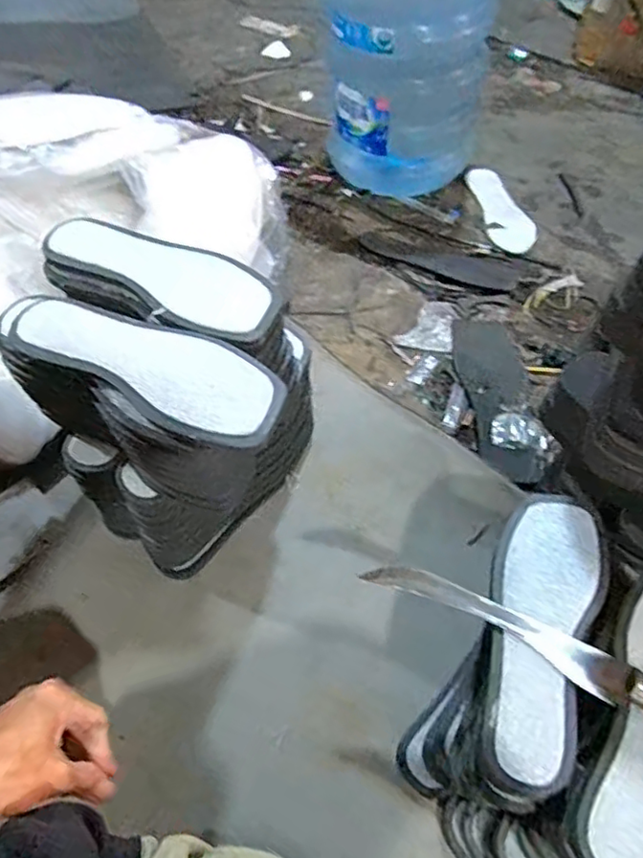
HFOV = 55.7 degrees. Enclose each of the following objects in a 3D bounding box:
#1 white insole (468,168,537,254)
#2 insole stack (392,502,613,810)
[{"bbox_3d":[0.321,-0.394,1.083,0.080,0.012,0.213,-7,57,-2],"label":"white insole"},{"bbox_3d":[0.170,0.203,0.553,0.100,0.162,0.246,22,60,16],"label":"insole stack"}]

